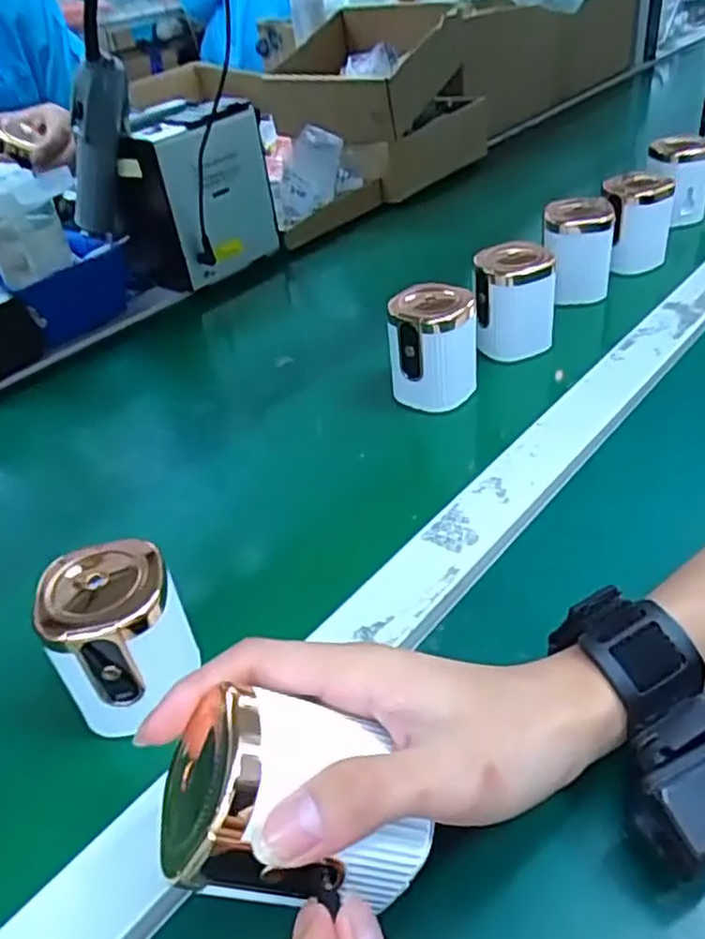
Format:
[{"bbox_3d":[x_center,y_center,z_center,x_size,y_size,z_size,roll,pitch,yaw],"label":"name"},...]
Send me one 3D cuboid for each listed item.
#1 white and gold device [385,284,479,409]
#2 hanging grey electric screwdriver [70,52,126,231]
[{"bbox_3d":[0.055,-0.085,0.492,0.057,0.070,0.046,-5,38,4],"label":"white and gold device"},{"bbox_3d":[-0.222,-0.279,0.625,0.031,0.162,0.031,33,48,5],"label":"hanging grey electric screwdriver"}]

